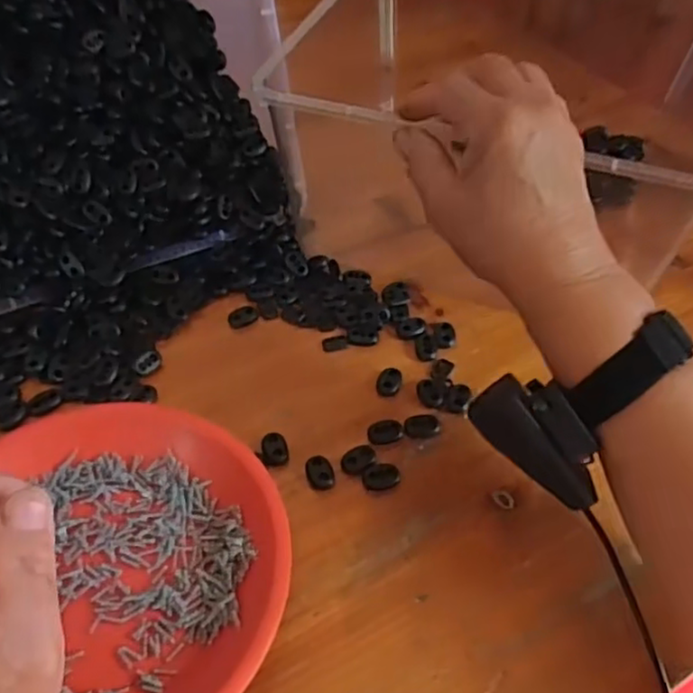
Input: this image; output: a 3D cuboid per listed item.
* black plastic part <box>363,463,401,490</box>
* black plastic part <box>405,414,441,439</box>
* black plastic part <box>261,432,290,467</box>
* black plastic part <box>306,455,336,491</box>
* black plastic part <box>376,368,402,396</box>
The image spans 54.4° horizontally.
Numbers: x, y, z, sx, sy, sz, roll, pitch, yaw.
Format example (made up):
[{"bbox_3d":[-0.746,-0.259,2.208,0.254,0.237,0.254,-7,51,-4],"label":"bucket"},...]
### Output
[{"bbox_3d":[0.021,0.076,0.397,0.022,0.004,0.015,-15,51,-15],"label":"black plastic part"},{"bbox_3d":[0.048,0.049,0.421,0.022,0.004,0.016,-5,49,-7],"label":"black plastic part"},{"bbox_3d":[-0.043,0.063,0.408,0.016,0.009,0.020,-10,50,-11],"label":"black plastic part"},{"bbox_3d":[-0.015,0.075,0.398,0.016,0.008,0.019,-8,49,-10],"label":"black plastic part"},{"bbox_3d":[0.028,0.022,0.444,0.016,0.007,0.020,8,49,4],"label":"black plastic part"}]

